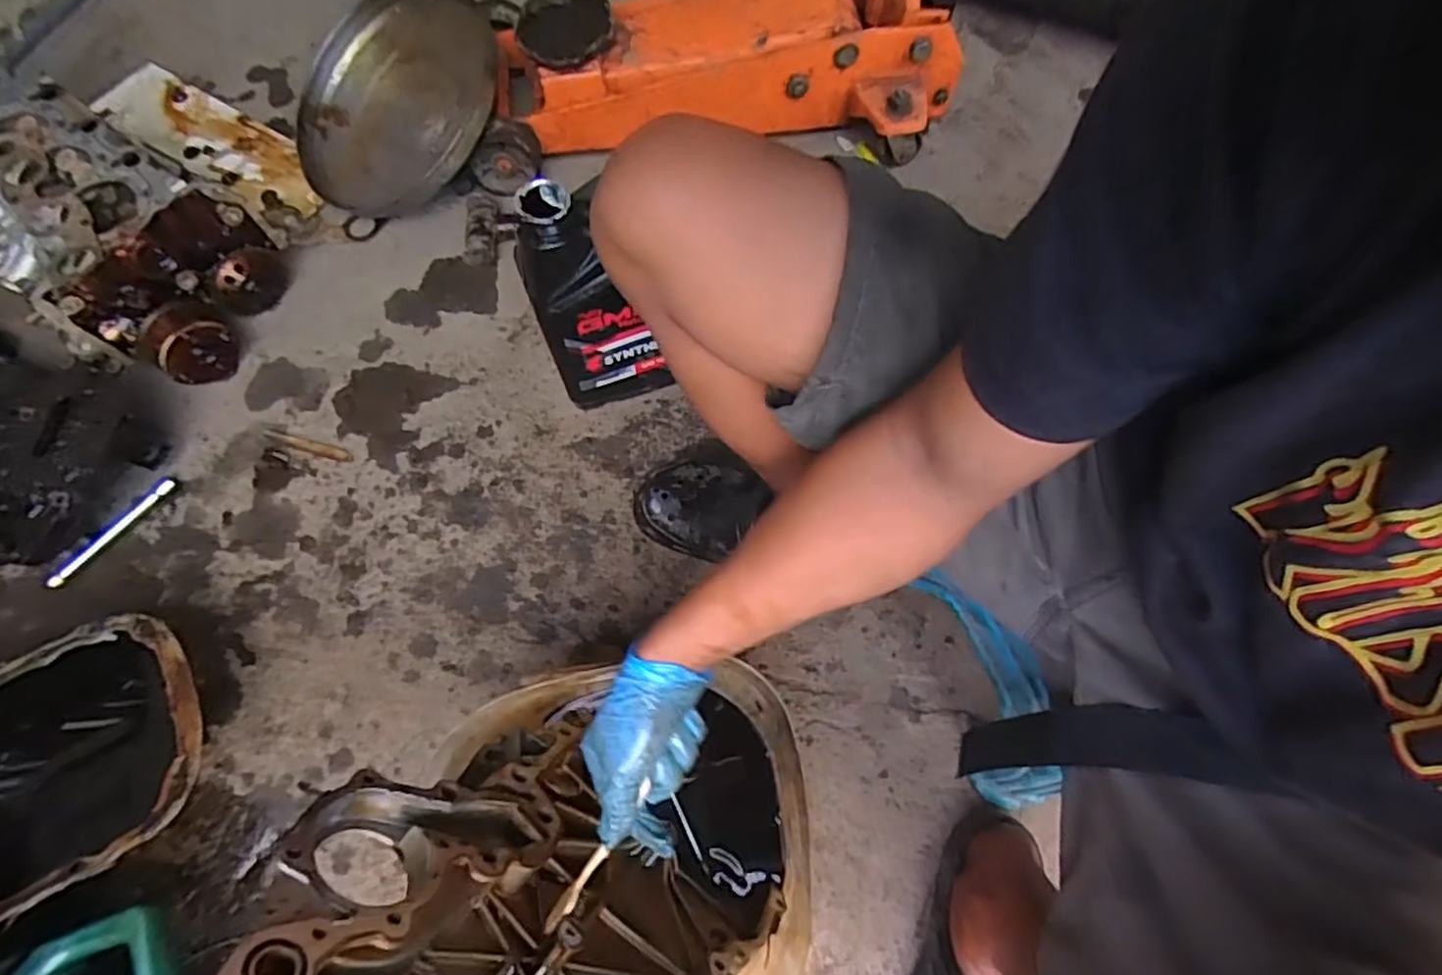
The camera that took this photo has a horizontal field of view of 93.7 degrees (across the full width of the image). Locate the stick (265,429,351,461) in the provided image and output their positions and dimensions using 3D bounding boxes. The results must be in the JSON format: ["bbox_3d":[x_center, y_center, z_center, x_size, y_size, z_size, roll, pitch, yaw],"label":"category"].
[{"bbox_3d":[-0.490,-0.050,0.806,0.118,0.007,0.014,17,69,6],"label":"stick"}]

